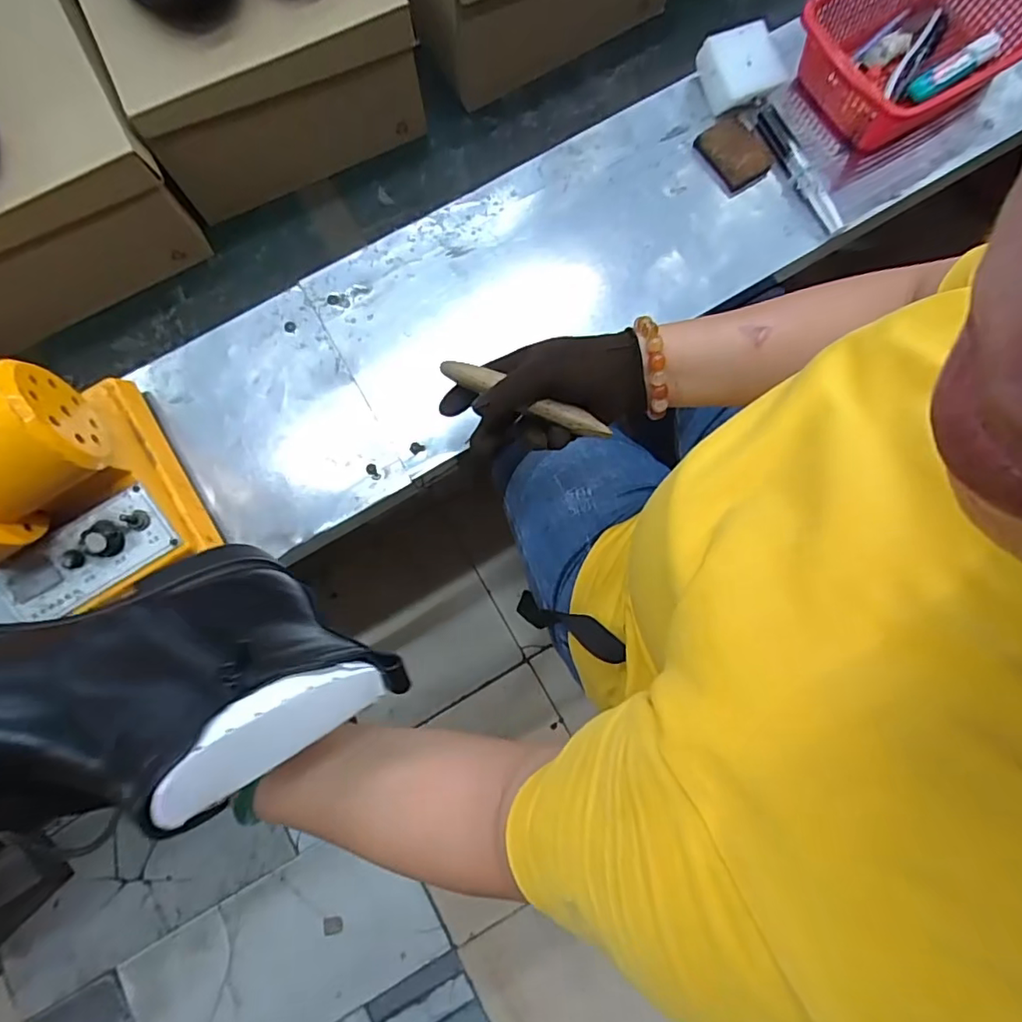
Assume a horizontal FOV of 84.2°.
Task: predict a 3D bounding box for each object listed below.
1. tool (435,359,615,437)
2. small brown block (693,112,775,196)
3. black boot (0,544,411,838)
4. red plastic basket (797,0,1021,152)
[{"bbox_3d":[0.010,-0.081,0.412,0.134,0.016,0.014,25,76,4],"label":"tool"},{"bbox_3d":[0.220,-0.354,0.560,0.053,0.014,0.074,-25,76,-7],"label":"small brown block"},{"bbox_3d":[-0.220,0.106,0.312,0.314,0.105,0.182,-4,35,-10],"label":"black boot"},{"bbox_3d":[0.391,-0.449,0.549,0.220,0.082,0.145,-26,80,-4],"label":"red plastic basket"}]

